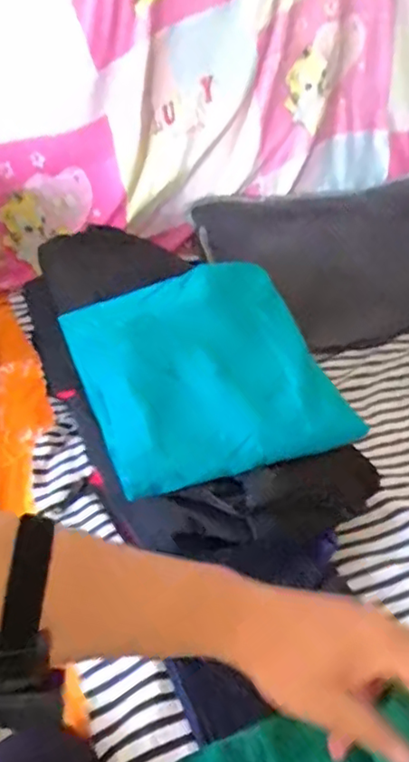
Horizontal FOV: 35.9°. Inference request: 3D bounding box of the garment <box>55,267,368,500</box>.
[{"bbox_3d":[0.000,-0.021,0.704,0.259,0.021,0.277,-12,52,-19],"label":"garment"}]

